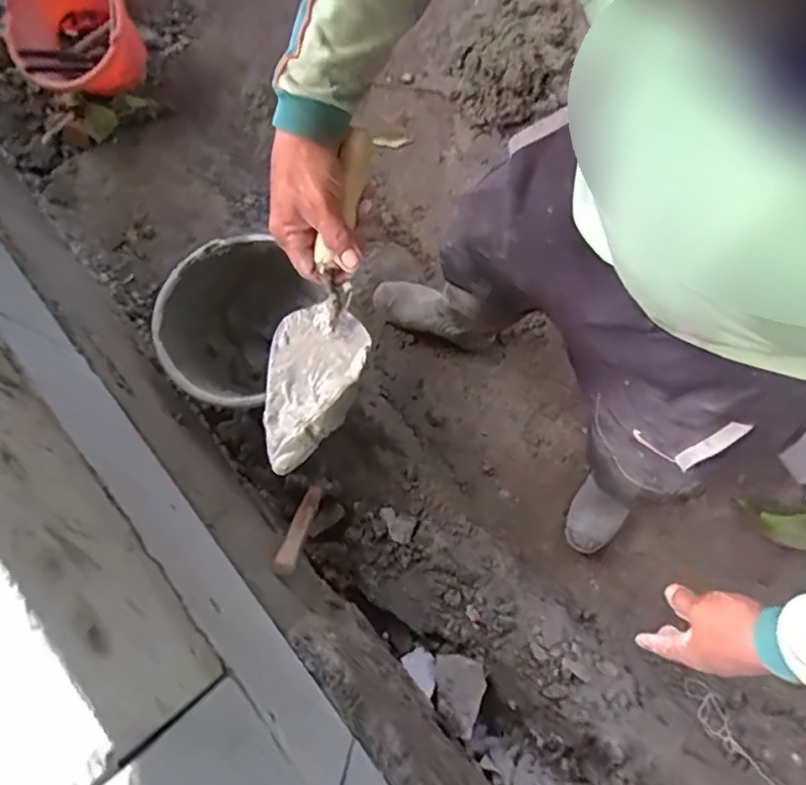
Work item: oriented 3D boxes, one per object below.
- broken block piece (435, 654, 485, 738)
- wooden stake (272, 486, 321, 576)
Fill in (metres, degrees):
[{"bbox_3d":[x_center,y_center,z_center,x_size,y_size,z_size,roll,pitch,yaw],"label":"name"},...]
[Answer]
[{"bbox_3d":[0.102,0.558,1.103,0.090,0.035,0.134,5,79,1],"label":"broken block piece"},{"bbox_3d":[-0.170,0.220,0.985,0.029,0.221,0.022,10,114,2],"label":"wooden stake"}]

